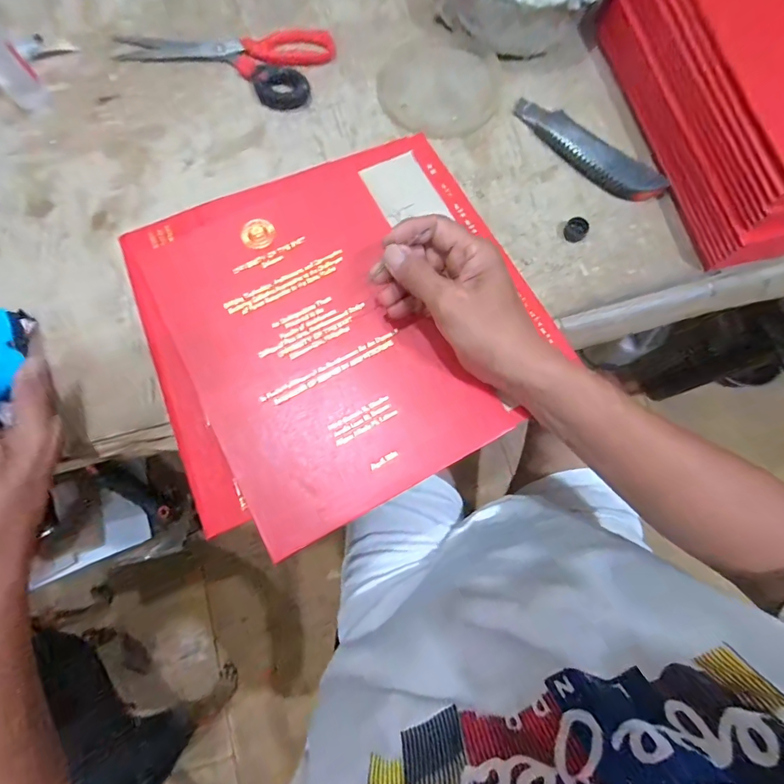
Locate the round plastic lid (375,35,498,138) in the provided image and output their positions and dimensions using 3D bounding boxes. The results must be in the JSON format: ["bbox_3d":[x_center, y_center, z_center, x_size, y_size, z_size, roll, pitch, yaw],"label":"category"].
[{"bbox_3d":[0.046,-0.316,0.437,0.124,0.008,0.124,0,75,0],"label":"round plastic lid"}]

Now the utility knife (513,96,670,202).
[{"bbox_3d":[0.184,-0.234,0.404,0.162,0.024,0.038,41,79,10],"label":"utility knife"}]

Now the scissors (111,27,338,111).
[{"bbox_3d":[-0.179,-0.360,0.446,0.224,0.012,0.102,13,76,3],"label":"scissors"}]

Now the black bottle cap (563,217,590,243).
[{"bbox_3d":[0.170,-0.150,0.390,0.020,0.014,0.020,0,75,0],"label":"black bottle cap"}]

